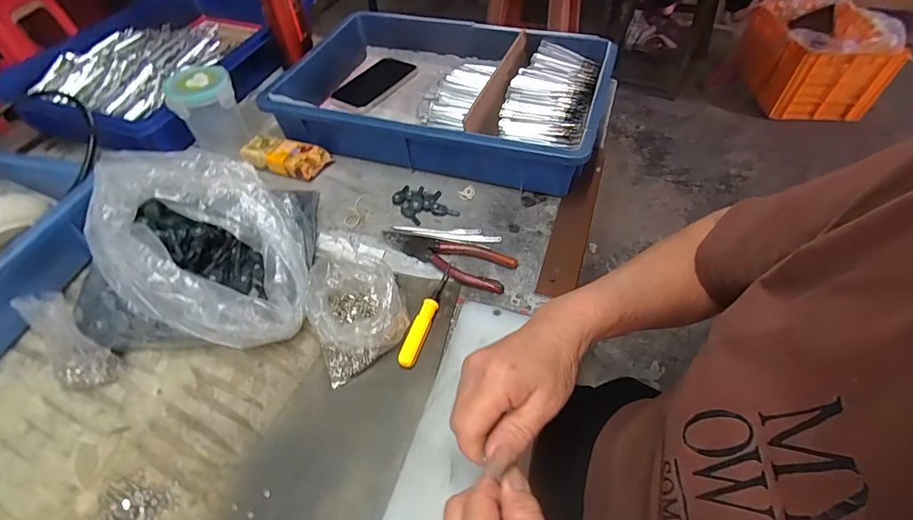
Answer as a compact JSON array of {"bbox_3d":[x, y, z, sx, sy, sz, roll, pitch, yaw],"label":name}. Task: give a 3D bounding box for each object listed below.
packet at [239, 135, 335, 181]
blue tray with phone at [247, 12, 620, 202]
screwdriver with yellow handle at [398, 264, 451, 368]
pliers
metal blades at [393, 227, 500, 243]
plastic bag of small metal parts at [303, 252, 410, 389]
[{"bbox_3d":[-0.228,-0.140,0.590,0.104,0.028,0.052,15,53,13],"label":"packet"},{"bbox_3d":[-0.020,-0.240,0.630,0.439,0.080,0.287,14,52,13],"label":"blue tray with phone"},{"bbox_3d":[-0.028,0.053,0.434,0.017,0.016,0.118,14,53,13],"label":"screwdriver with yellow handle"},{"bbox_3d":[-0.014,-0.007,0.484,0.154,0.010,0.049,21,54,18],"label":"pliers"},{"bbox_3d":[-0.012,-0.029,0.503,0.125,0.006,0.023,4,51,5],"label":"metal blades"},{"bbox_3d":[-0.096,0.047,0.421,0.084,0.051,0.114,-18,52,-13],"label":"plastic bag of small metal parts"}]

